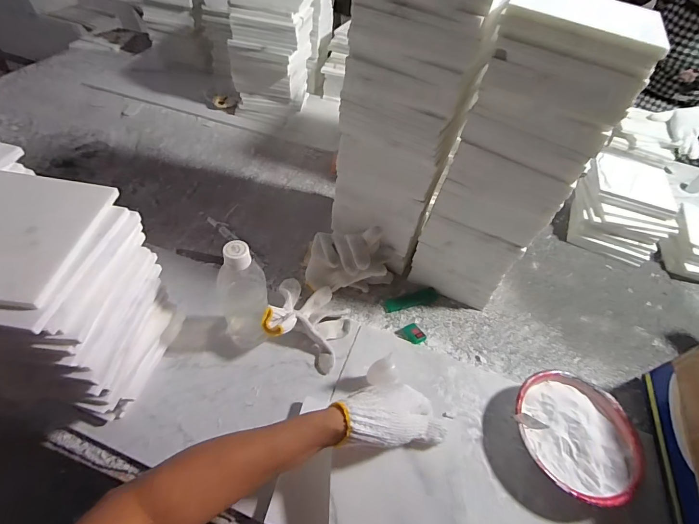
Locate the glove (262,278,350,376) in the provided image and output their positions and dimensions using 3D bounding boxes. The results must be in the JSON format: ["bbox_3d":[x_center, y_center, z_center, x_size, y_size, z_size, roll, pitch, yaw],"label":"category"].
[{"bbox_3d":[-0.063,0.093,0.585,0.119,0.106,0.143,6,50,1],"label":"glove"}]

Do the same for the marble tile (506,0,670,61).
[{"bbox_3d":[0.261,-0.274,0.396,0.153,0.013,0.144,24,53,15],"label":"marble tile"}]

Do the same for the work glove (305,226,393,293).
[{"bbox_3d":[0.004,0.001,0.653,0.158,0.119,0.080,6,50,1],"label":"work glove"}]

